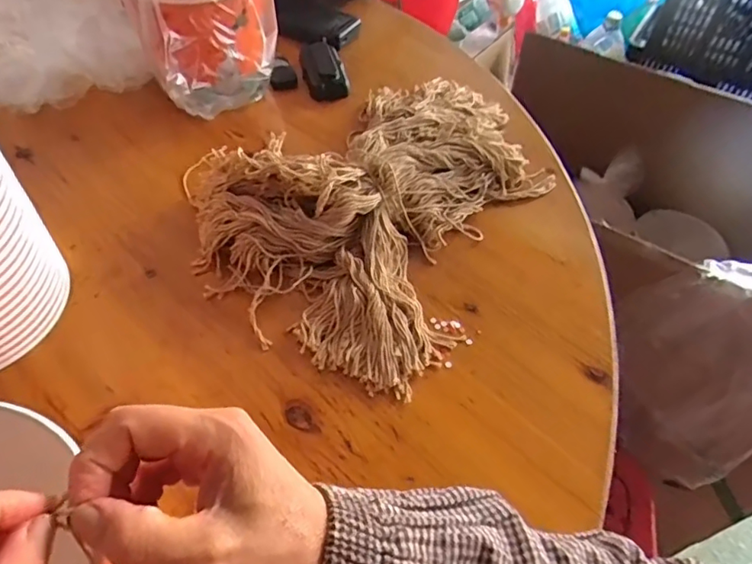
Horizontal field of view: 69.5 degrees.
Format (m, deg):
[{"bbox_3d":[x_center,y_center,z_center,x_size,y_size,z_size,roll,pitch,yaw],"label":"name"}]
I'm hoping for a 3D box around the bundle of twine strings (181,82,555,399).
[{"bbox_3d":[0.013,-0.105,0.550,0.320,0.065,0.397,37,58,23],"label":"bundle of twine strings"}]

